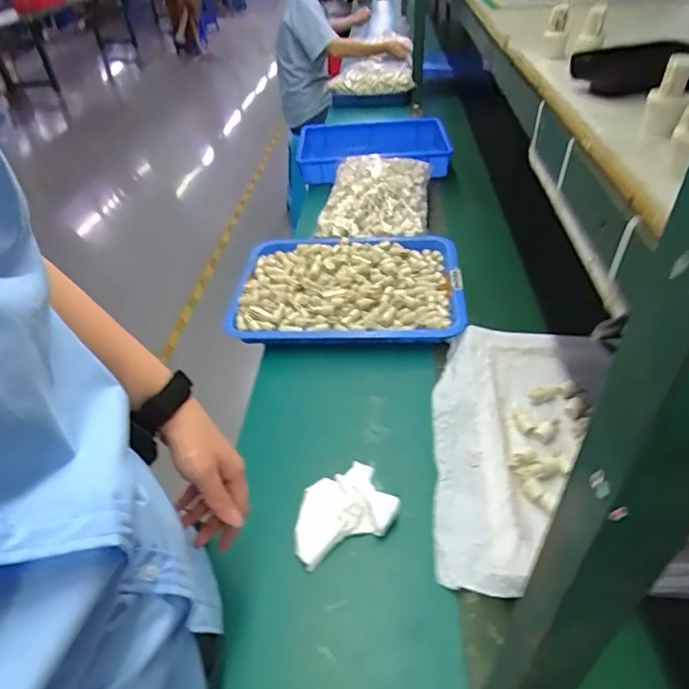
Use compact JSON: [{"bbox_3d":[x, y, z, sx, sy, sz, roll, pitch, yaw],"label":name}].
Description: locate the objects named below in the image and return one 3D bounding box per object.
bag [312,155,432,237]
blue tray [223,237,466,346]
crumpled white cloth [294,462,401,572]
[{"bbox_3d":[0.079,-0.359,1.217,0.239,0.061,0.307,6,41,11],"label":"bag"},{"bbox_3d":[0.006,-0.116,1.018,0.437,0.046,0.339,3,41,7],"label":"blue tray"},{"bbox_3d":[-0.009,0.206,0.652,0.130,0.025,0.102,-20,43,-19],"label":"crumpled white cloth"}]

